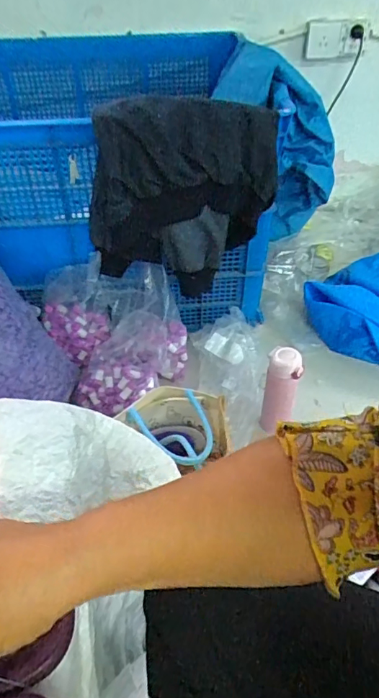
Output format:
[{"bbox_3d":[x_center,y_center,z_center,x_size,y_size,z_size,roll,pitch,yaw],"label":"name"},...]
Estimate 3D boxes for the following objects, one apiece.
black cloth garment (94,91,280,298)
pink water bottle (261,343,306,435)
[{"bbox_3d":[0.001,-0.306,0.987,0.393,0.364,0.158,-13,46,-13],"label":"black cloth garment"},{"bbox_3d":[0.188,0.085,1.004,0.069,0.208,0.057,12,46,11],"label":"pink water bottle"}]

